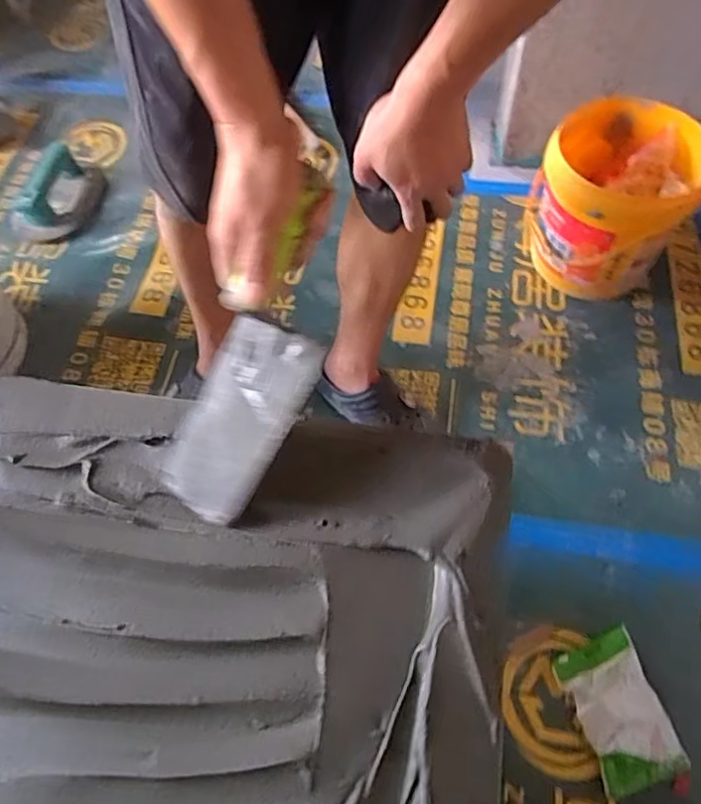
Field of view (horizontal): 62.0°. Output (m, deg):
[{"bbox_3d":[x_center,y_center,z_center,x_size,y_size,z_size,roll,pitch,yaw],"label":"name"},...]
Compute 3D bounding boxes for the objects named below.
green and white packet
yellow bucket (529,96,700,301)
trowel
[{"bbox_3d":[0.340,0.389,0.737,0.108,0.034,0.166,-18,62,-6],"label":"green and white packet"},{"bbox_3d":[0.433,-0.330,1.002,0.238,0.270,0.233,-2,61,3],"label":"yellow bucket"},{"bbox_3d":[-0.080,-0.035,0.474,0.100,0.067,0.284,31,106,17],"label":"trowel"}]

